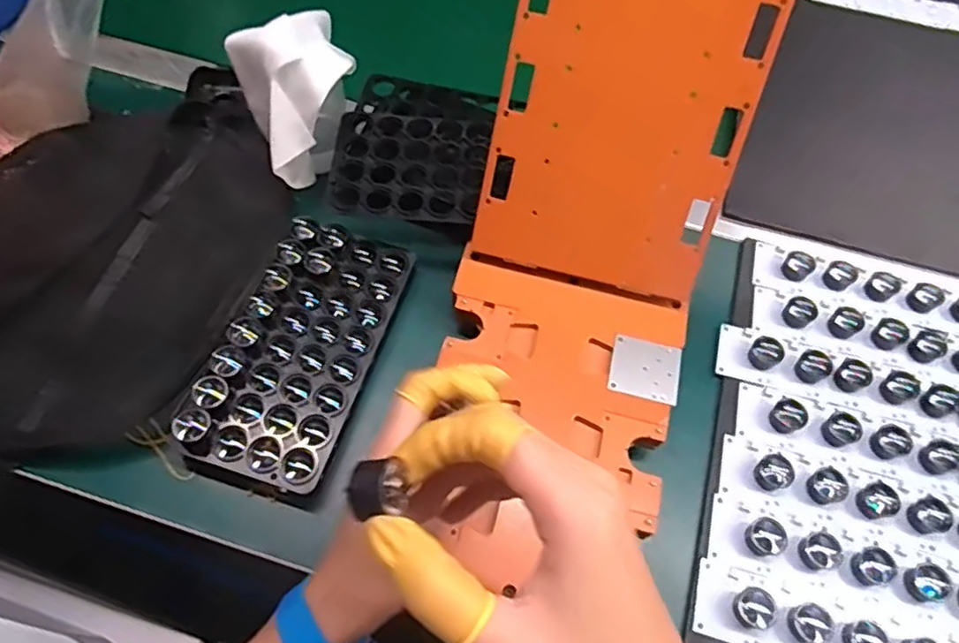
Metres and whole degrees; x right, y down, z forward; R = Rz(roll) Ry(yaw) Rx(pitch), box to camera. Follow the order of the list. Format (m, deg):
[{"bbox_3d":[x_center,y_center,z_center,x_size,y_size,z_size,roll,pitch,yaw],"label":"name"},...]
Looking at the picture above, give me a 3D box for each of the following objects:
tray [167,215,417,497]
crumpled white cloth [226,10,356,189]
[{"bbox_3d":[-0.123,0.013,0.439,0.097,0.024,0.193,18,63,7],"label":"tray"},{"bbox_3d":[-0.136,-0.171,0.492,0.085,0.107,0.091,-22,66,-14],"label":"crumpled white cloth"}]

